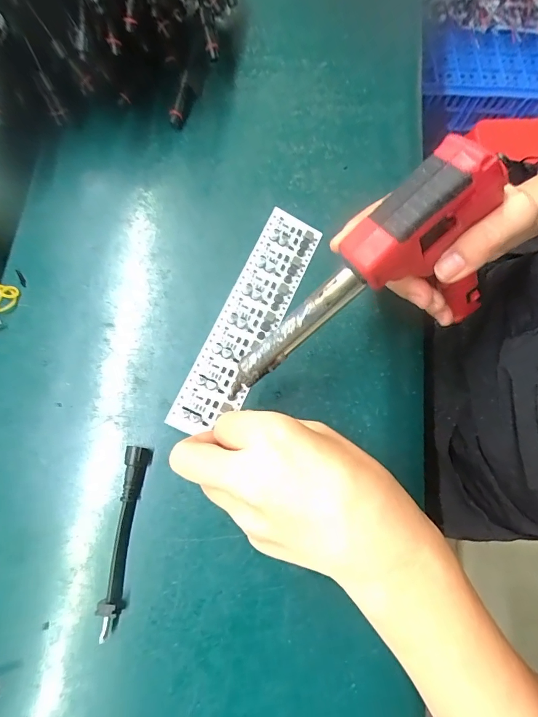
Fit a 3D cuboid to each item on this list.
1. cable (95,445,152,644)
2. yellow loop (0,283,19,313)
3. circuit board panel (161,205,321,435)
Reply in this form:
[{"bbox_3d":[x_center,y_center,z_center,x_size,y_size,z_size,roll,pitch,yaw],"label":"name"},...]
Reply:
[{"bbox_3d":[-0.090,0.109,0.237,0.013,0.011,0.106,6,76,0],"label":"cable"},{"bbox_3d":[-0.188,-0.045,0.273,0.018,0.006,0.024,-15,77,-5],"label":"yellow loop"},{"bbox_3d":[-0.014,-0.028,0.270,0.040,0.006,0.172,27,77,-7],"label":"circuit board panel"}]

